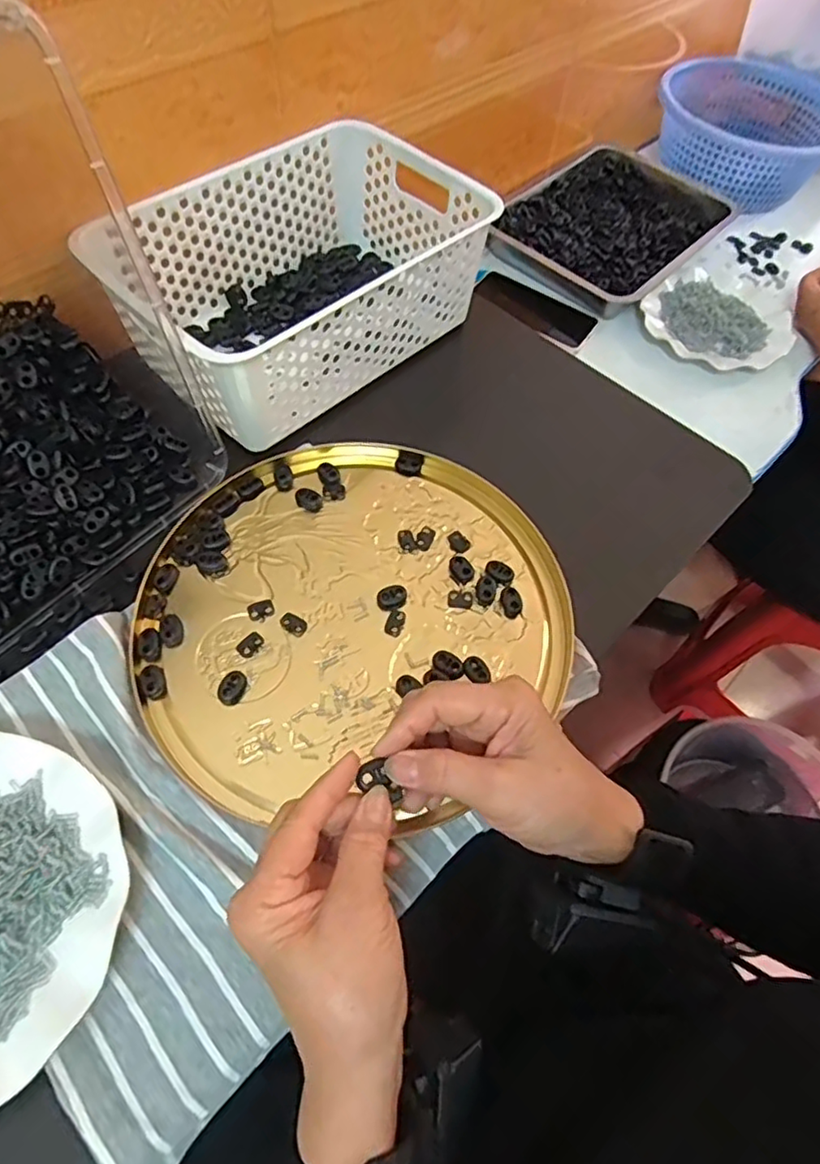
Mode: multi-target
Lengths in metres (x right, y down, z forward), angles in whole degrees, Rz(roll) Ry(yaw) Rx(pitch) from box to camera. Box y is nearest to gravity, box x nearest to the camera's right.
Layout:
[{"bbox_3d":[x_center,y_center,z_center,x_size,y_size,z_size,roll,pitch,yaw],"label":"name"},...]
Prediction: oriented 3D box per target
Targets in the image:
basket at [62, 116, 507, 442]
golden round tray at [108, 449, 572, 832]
[{"bbox_3d":[-0.095,-0.270,0.552,0.202,0.098,0.305,40,65,17],"label":"basket"},{"bbox_3d":[-0.044,0.016,0.442,0.277,0.015,0.288,2,60,-3],"label":"golden round tray"}]

